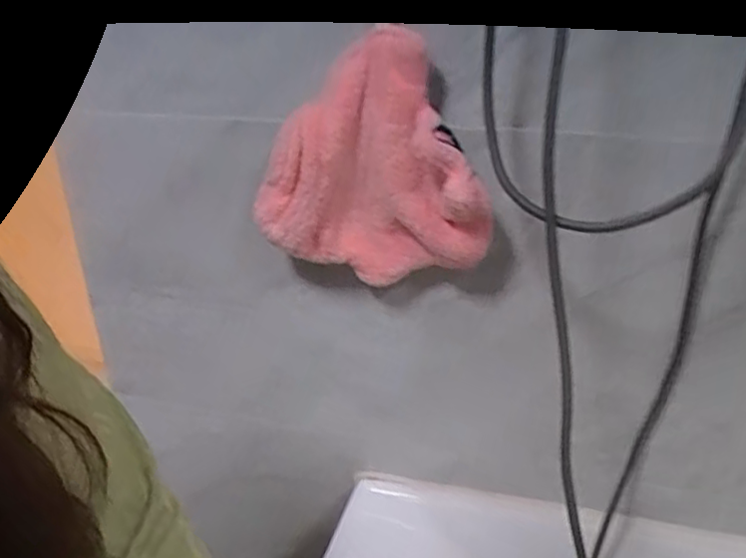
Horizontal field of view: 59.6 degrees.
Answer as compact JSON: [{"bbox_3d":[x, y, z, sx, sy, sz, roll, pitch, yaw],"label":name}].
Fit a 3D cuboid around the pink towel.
[{"bbox_3d":[-0.004,-0.081,0.468,0.175,0.167,0.043,8,26,19],"label":"pink towel"}]

